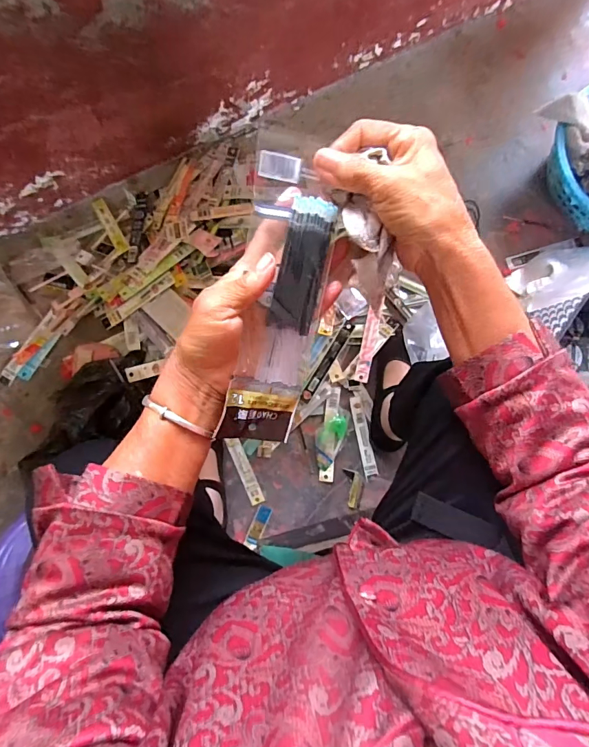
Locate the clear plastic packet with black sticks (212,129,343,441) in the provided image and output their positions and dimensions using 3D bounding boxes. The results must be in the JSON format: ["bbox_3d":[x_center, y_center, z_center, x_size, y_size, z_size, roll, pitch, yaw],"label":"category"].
[{"bbox_3d":[-0.009,-0.052,0.296,0.061,0.023,0.216,9,103,-3],"label":"clear plastic packet with black sticks"}]

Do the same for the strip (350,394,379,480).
[{"bbox_3d":[0.132,0.120,0.771,0.027,0.005,0.152,-11,82,-5],"label":"strip"}]

